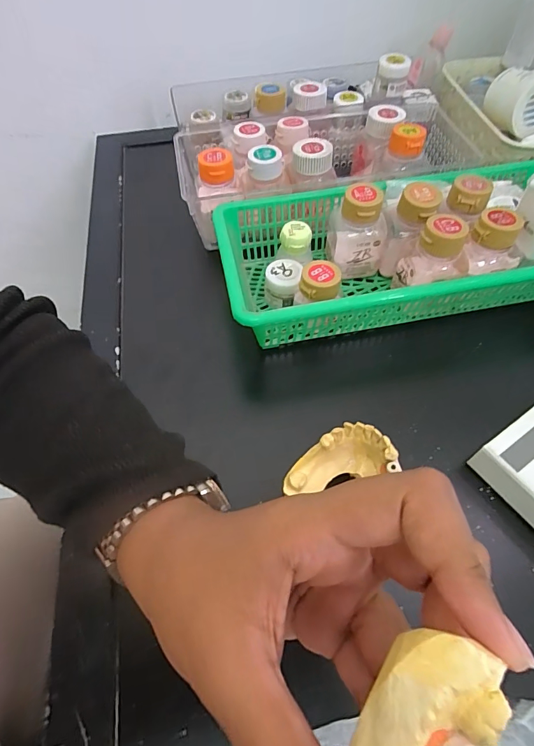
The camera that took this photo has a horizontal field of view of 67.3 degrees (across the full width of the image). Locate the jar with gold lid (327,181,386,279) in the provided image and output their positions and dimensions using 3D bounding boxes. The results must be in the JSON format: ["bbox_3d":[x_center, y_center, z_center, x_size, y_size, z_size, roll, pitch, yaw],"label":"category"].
[{"bbox_3d":[0.074,-0.116,0.324,0.044,0.067,0.039,7,57,6],"label":"jar with gold lid"}]

